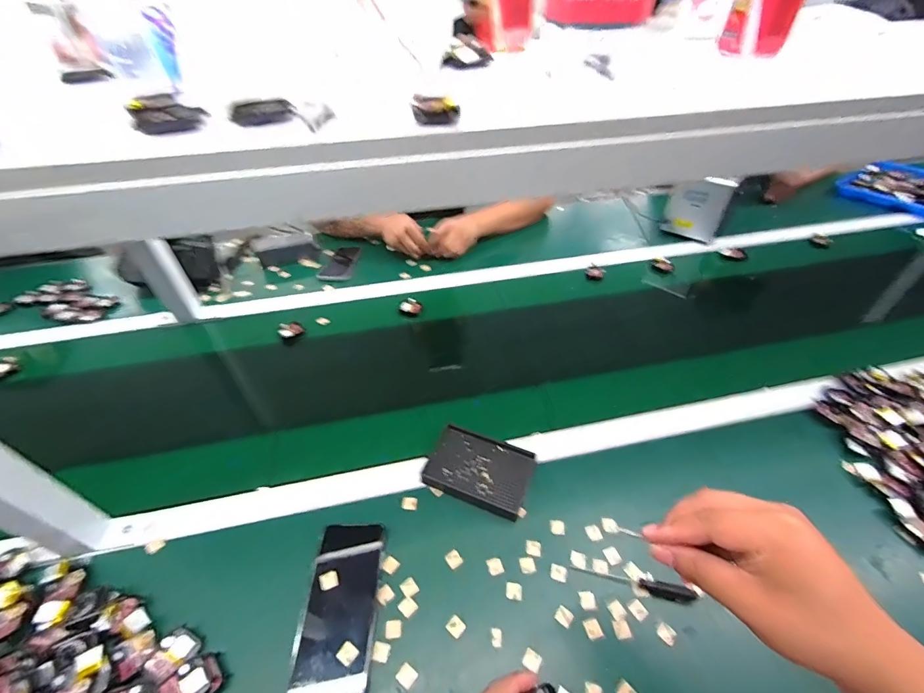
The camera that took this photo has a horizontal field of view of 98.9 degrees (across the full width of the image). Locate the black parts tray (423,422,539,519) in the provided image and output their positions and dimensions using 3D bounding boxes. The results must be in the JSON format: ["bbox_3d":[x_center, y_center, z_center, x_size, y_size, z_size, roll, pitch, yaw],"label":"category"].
[{"bbox_3d":[0.024,0.168,0.539,0.133,0.025,0.089,17,47,17],"label":"black parts tray"}]

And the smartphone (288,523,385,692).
[{"bbox_3d":[-0.131,0.279,0.432,0.077,0.016,0.163,-1,45,0],"label":"smartphone"}]

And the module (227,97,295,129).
[{"bbox_3d":[-0.151,-0.178,0.300,0.046,0.014,0.026,-16,47,-15],"label":"module"}]

